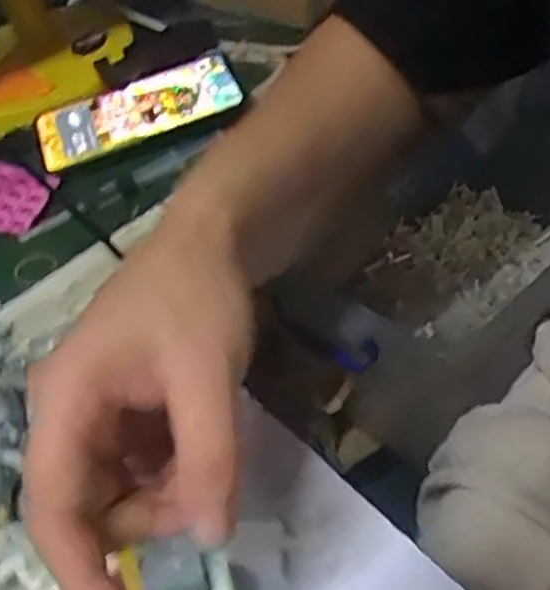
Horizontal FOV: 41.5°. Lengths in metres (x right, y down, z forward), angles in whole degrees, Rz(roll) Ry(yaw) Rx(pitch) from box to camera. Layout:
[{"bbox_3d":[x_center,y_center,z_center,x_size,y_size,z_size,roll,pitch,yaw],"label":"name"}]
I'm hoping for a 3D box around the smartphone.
[{"bbox_3d":[-0.113,-0.152,0.587,0.164,0.011,0.079,-22,54,-4],"label":"smartphone"}]

